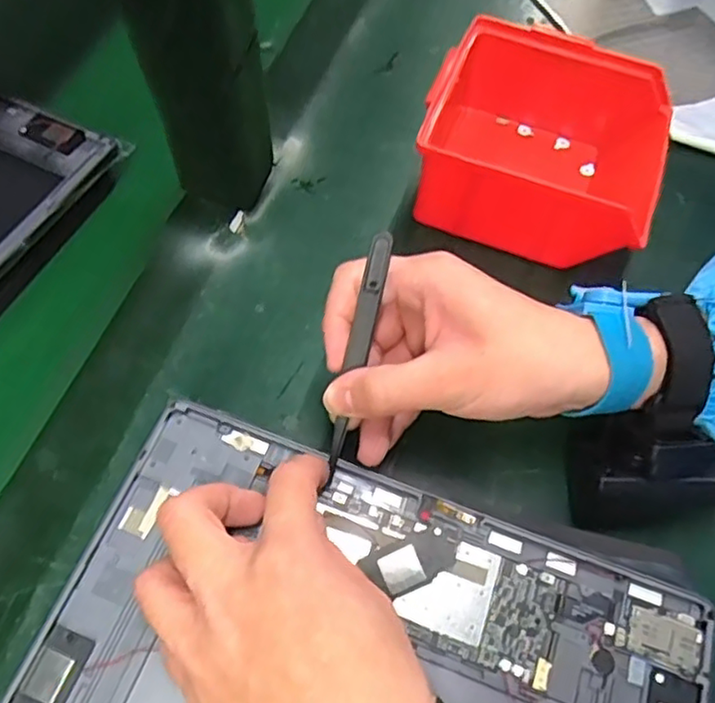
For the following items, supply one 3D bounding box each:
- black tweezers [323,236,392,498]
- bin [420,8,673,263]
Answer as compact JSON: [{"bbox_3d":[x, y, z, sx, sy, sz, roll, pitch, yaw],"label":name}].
[{"bbox_3d":[0.000,0.001,0.280,0.009,0.005,0.107,14,95,7],"label":"black tweezers"},{"bbox_3d":[0.109,-0.120,0.380,0.133,0.067,0.118,18,62,9],"label":"bin"}]

